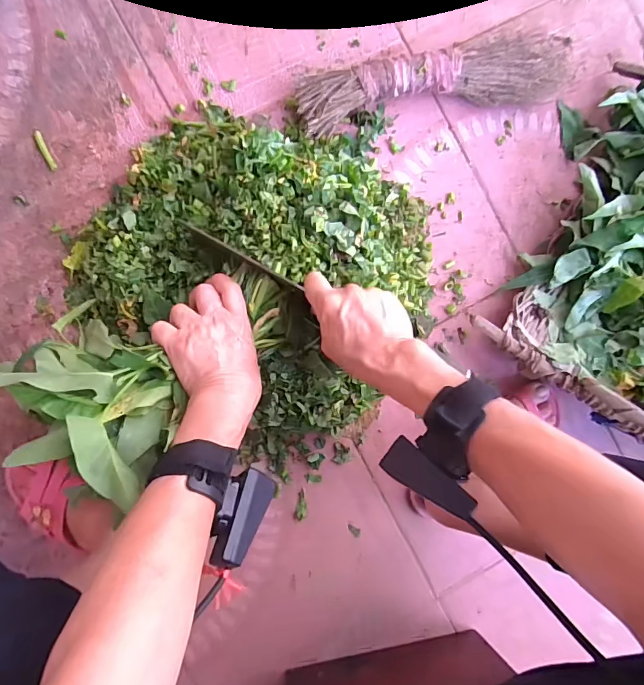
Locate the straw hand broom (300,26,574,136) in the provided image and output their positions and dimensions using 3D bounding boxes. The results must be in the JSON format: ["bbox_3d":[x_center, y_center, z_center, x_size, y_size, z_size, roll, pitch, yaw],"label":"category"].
[{"bbox_3d":[0.141,-0.317,0.530,0.347,0.053,0.076,-12,89,-6],"label":"straw hand broom"}]

